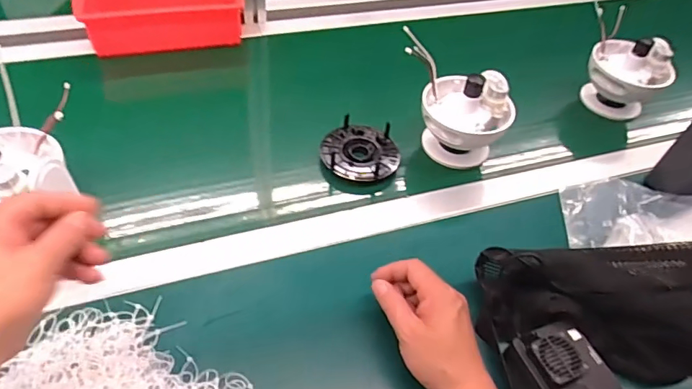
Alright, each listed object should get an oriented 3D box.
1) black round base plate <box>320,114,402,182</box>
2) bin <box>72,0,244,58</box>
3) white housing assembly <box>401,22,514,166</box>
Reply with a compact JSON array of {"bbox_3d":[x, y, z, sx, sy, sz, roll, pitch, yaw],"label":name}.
[{"bbox_3d":[0.018,-0.059,0.619,0.097,0.026,0.092,0,55,-5],"label":"black round base plate"},{"bbox_3d":[-0.296,-0.311,0.777,0.242,0.074,0.174,-8,56,-11],"label":"bin"},{"bbox_3d":[0.136,-0.115,0.615,0.150,0.109,0.096,20,56,8],"label":"white housing assembly"}]

